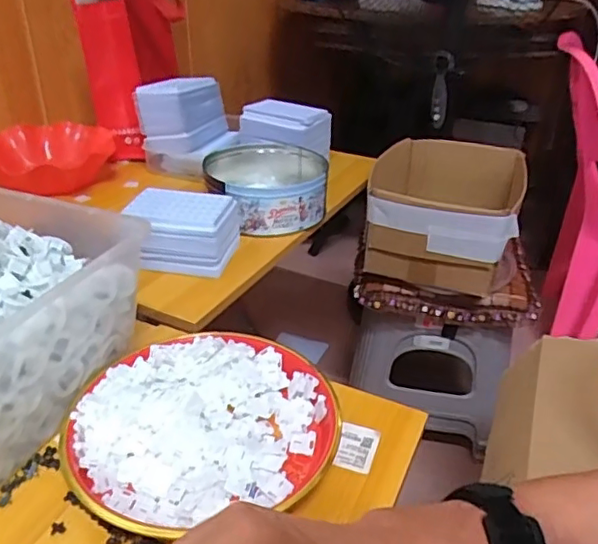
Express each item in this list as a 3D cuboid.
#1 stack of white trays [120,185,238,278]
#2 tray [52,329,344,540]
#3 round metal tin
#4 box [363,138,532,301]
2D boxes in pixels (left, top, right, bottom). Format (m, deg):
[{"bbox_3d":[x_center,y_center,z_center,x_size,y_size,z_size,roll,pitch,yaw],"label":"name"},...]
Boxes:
[{"bbox_3d":[-0.146,-0.051,0.743,0.131,0.078,0.083,4,31,4],"label":"stack of white trays"},{"bbox_3d":[-0.081,0.124,0.492,0.216,0.034,0.182,-14,34,-24],"label":"tray"},{"bbox_3d":[-0.042,-0.129,0.878,0.171,0.078,0.177,1,31,-1],"label":"round metal tin"},{"bbox_3d":[0.237,-0.102,0.991,0.248,0.168,0.231,11,32,16],"label":"box"}]

